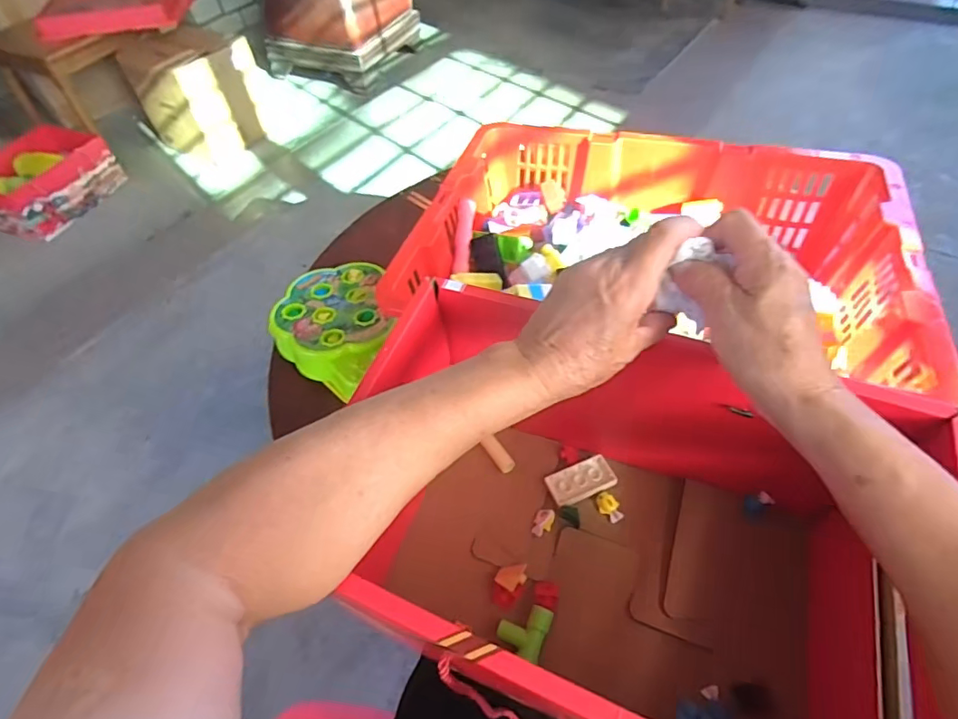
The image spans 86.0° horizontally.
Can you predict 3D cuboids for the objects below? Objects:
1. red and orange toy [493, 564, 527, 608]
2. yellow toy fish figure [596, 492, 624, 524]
[{"bbox_3d":[0.026,0.197,0.454,0.024,0.011,0.038,26,58,22],"label":"red and orange toy"},{"bbox_3d":[0.125,0.141,0.492,0.018,0.011,0.028,-17,53,-10],"label":"yellow toy fish figure"}]

